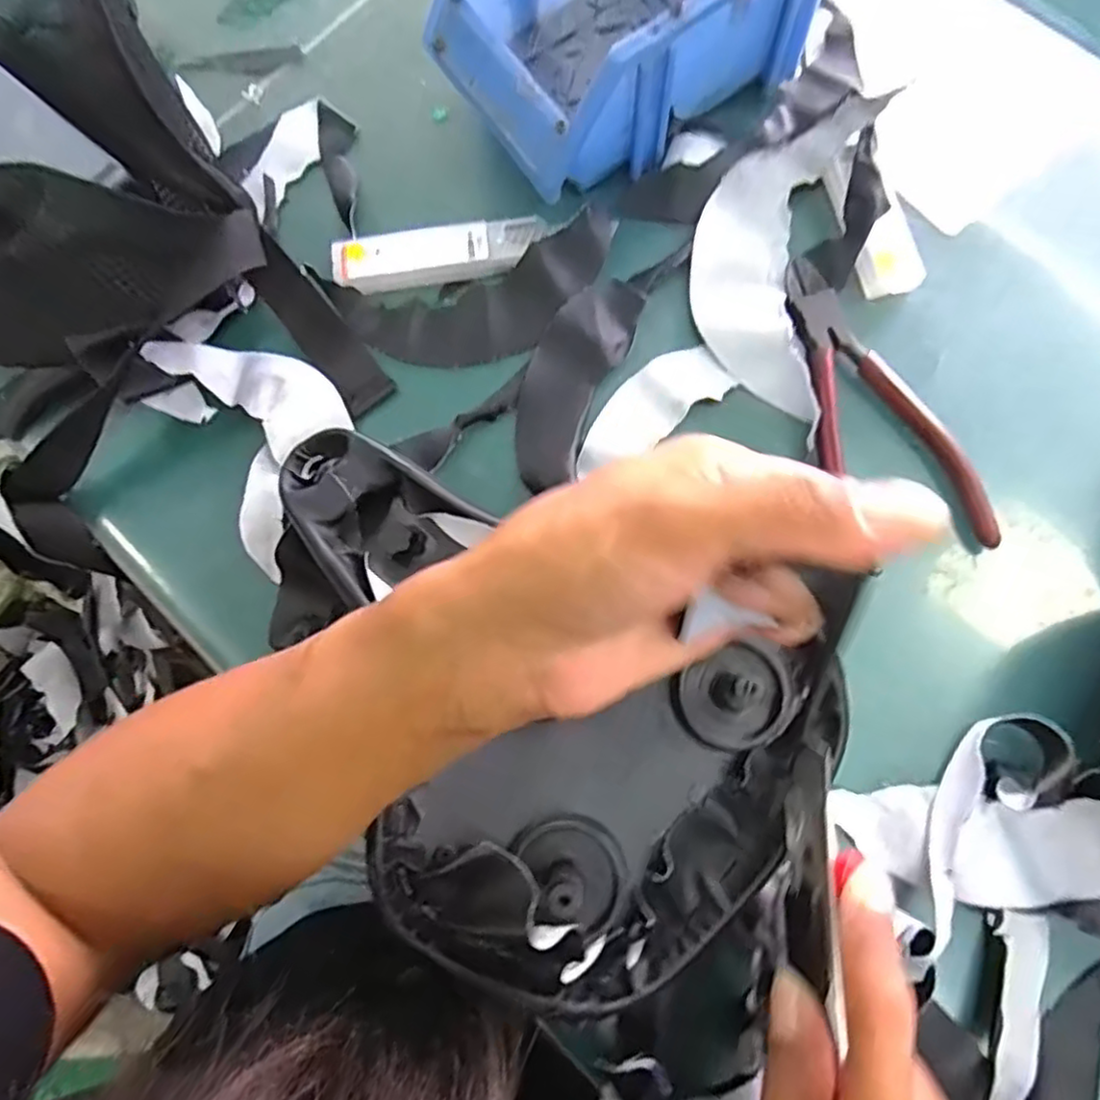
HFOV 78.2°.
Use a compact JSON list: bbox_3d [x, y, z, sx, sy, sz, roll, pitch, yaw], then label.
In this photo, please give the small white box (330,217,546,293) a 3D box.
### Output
[{"bbox_3d":[-0.056,-0.149,0.343,0.104,0.013,0.028,-7,75,0],"label":"small white box"}]

